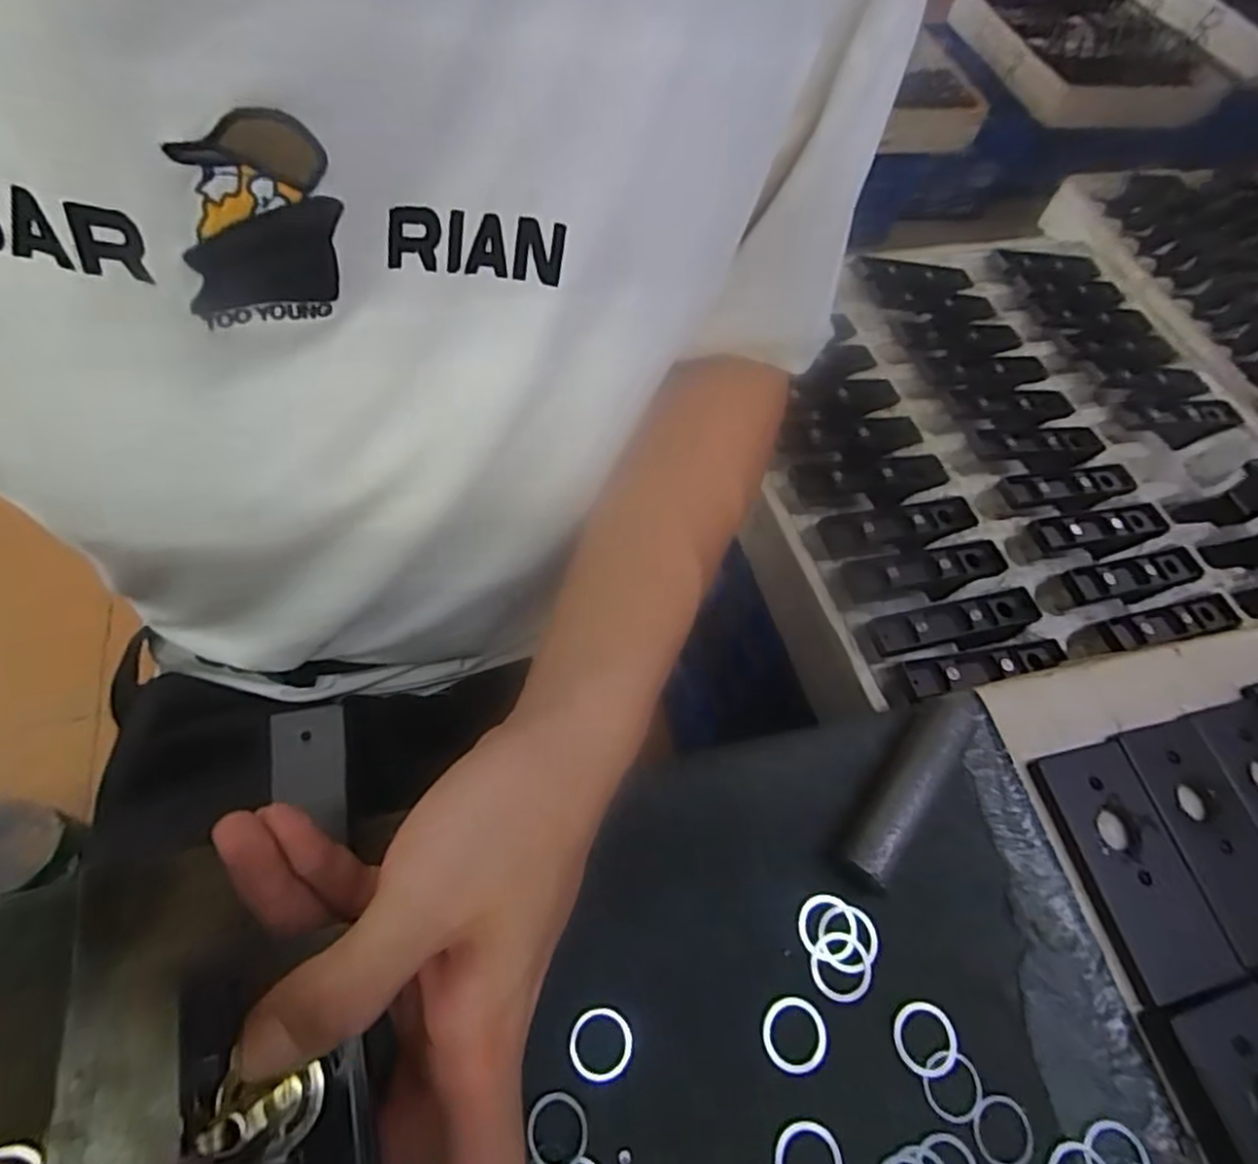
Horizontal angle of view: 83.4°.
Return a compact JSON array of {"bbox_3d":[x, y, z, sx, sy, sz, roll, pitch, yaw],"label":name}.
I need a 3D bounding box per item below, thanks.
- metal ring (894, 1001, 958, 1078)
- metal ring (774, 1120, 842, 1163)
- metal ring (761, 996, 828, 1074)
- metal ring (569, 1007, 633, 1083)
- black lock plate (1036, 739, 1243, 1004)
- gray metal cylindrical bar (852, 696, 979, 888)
[{"bbox_3d":[0.120,0.184,0.285,0.025,0.004,0.026,4,59,-6],"label":"metal ring"},{"bbox_3d":[0.067,0.215,0.261,0.025,0.004,0.026,4,59,-6],"label":"metal ring"},{"bbox_3d":[0.066,0.179,0.279,0.025,0.004,0.026,4,59,-6],"label":"metal ring"},{"bbox_3d":[-0.011,0.177,0.270,0.024,0.004,0.024,4,59,-6],"label":"metal ring"},{"bbox_3d":[0.231,0.126,0.321,0.046,0.007,0.101,-9,61,-14],"label":"black lock plate"},{"bbox_3d":[0.128,0.093,0.322,0.020,0.027,0.098,36,61,13],"label":"gray metal cylindrical bar"}]

